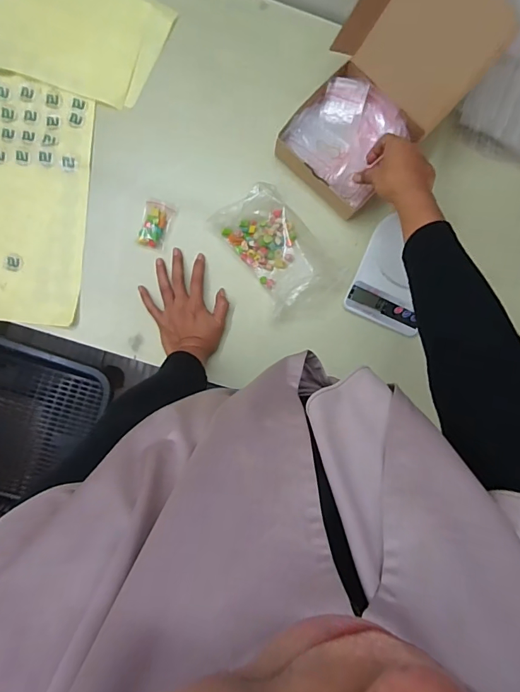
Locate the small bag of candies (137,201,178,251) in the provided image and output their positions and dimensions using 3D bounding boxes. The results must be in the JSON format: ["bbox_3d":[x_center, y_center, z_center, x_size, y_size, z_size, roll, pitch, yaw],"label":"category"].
[{"bbox_3d":[-0.165,-0.191,0.669,0.043,0.010,0.075,16,93,-4],"label":"small bag of candies"}]

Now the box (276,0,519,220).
[{"bbox_3d":[0.164,-0.348,0.586,0.177,0.174,0.261,40,91,-5],"label":"box"}]

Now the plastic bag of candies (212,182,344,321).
[{"bbox_3d":[0.028,-0.149,0.654,0.124,0.049,0.187,-33,95,0],"label":"plastic bag of candies"}]

